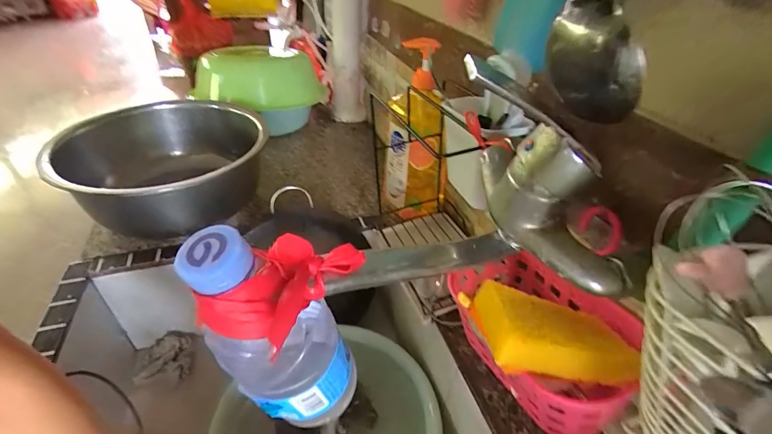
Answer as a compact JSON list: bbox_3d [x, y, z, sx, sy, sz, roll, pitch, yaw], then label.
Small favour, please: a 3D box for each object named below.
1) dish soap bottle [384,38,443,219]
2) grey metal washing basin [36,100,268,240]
[{"bbox_3d":[0.049,-0.138,0.605,0.091,0.264,0.097,-3,38,-8],"label":"dish soap bottle"},{"bbox_3d":[-0.376,-0.090,0.649,0.285,0.122,0.302,-3,38,-8],"label":"grey metal washing basin"}]

